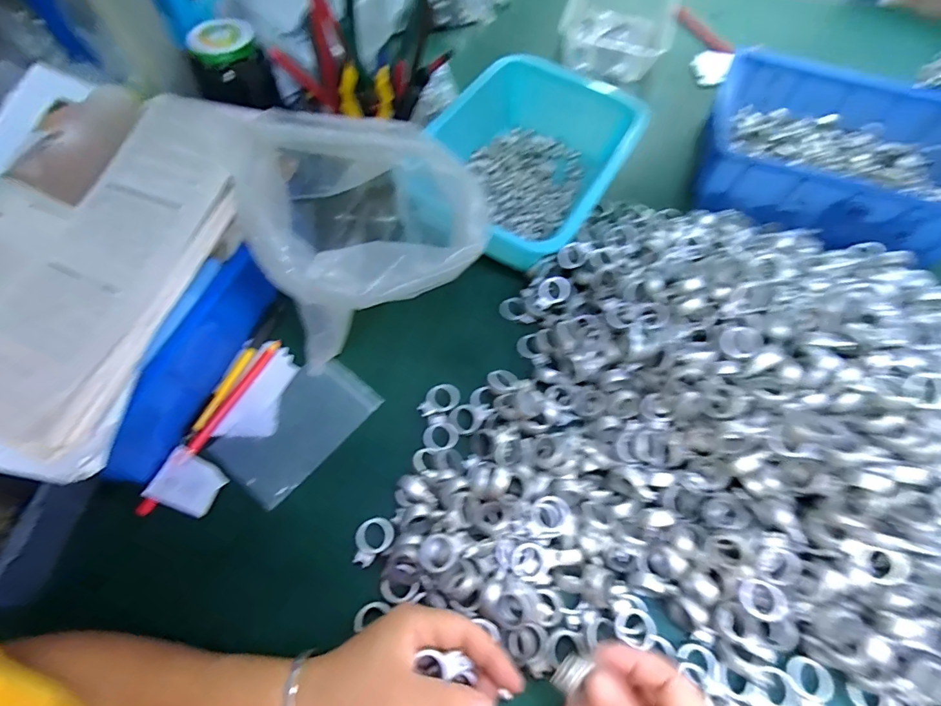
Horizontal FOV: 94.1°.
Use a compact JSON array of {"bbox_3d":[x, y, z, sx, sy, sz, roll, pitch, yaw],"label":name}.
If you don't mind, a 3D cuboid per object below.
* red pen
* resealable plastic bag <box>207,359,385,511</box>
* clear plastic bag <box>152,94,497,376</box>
[{"bbox_3d":[-0.220,0.059,0.378,0.011,0.006,0.170,23,64,10],"label":"red pen"},{"bbox_3d":[-0.151,0.063,0.389,0.077,0.011,0.128,37,67,16],"label":"resealable plastic bag"},{"bbox_3d":[-0.092,-0.092,0.367,0.147,0.179,0.162,-37,69,-19],"label":"clear plastic bag"}]

